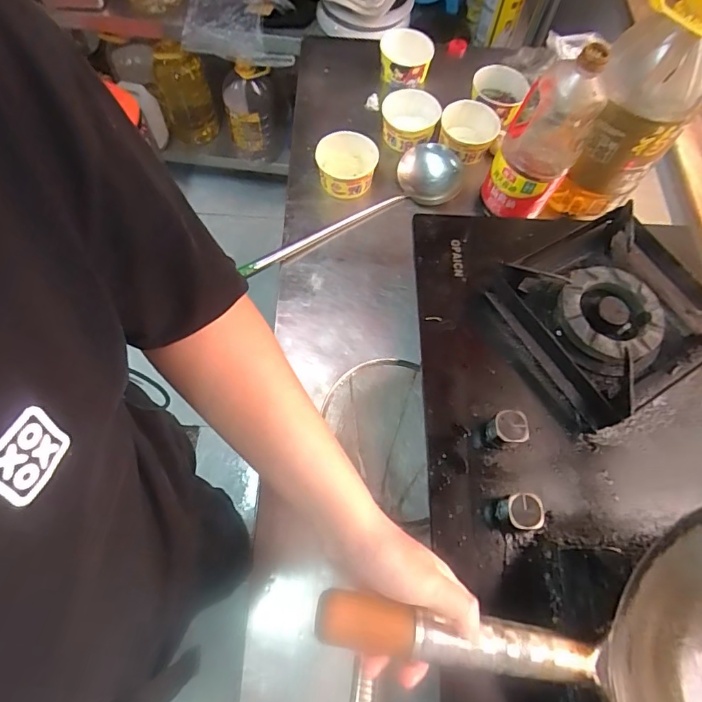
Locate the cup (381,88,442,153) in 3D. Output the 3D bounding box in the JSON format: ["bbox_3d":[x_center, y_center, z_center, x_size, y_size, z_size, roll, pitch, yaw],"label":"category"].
[{"bbox_3d":[0.108,-0.423,0.877,0.103,0.069,0.113,1,67,-3],"label":"cup"}]

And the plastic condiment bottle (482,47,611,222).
[{"bbox_3d":[0.280,-0.305,0.700,0.110,0.252,0.086,29,68,9],"label":"plastic condiment bottle"}]

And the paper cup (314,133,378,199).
[{"bbox_3d":[-0.008,-0.325,0.821,0.103,0.064,0.096,1,67,-3],"label":"paper cup"}]

